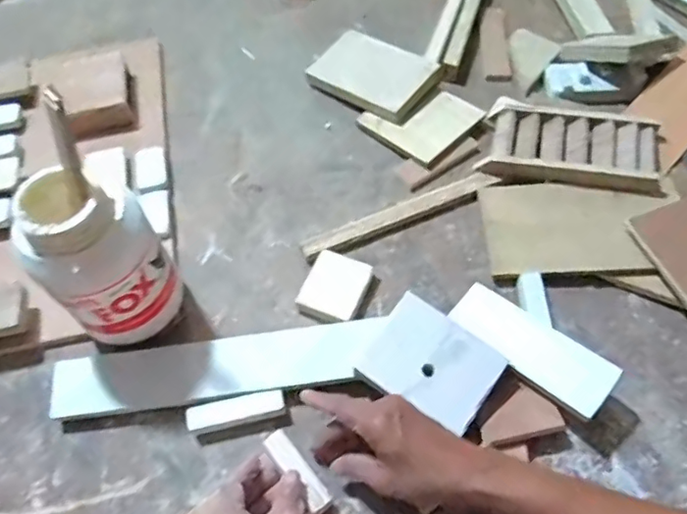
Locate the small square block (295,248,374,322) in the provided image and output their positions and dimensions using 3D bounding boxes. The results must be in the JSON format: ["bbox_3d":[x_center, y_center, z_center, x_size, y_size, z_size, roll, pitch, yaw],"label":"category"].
[{"bbox_3d":[-0.007,0.029,0.525,0.056,0.019,0.064,16,60,14],"label":"small square block"}]

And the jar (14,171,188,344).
[{"bbox_3d":[-0.191,0.008,0.459,0.095,0.177,0.082,-32,61,-15],"label":"jar"}]

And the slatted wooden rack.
[{"bbox_3d":[0.239,-0.119,0.583,0.172,0.024,0.103,12,59,11],"label":"slatted wooden rack"}]

